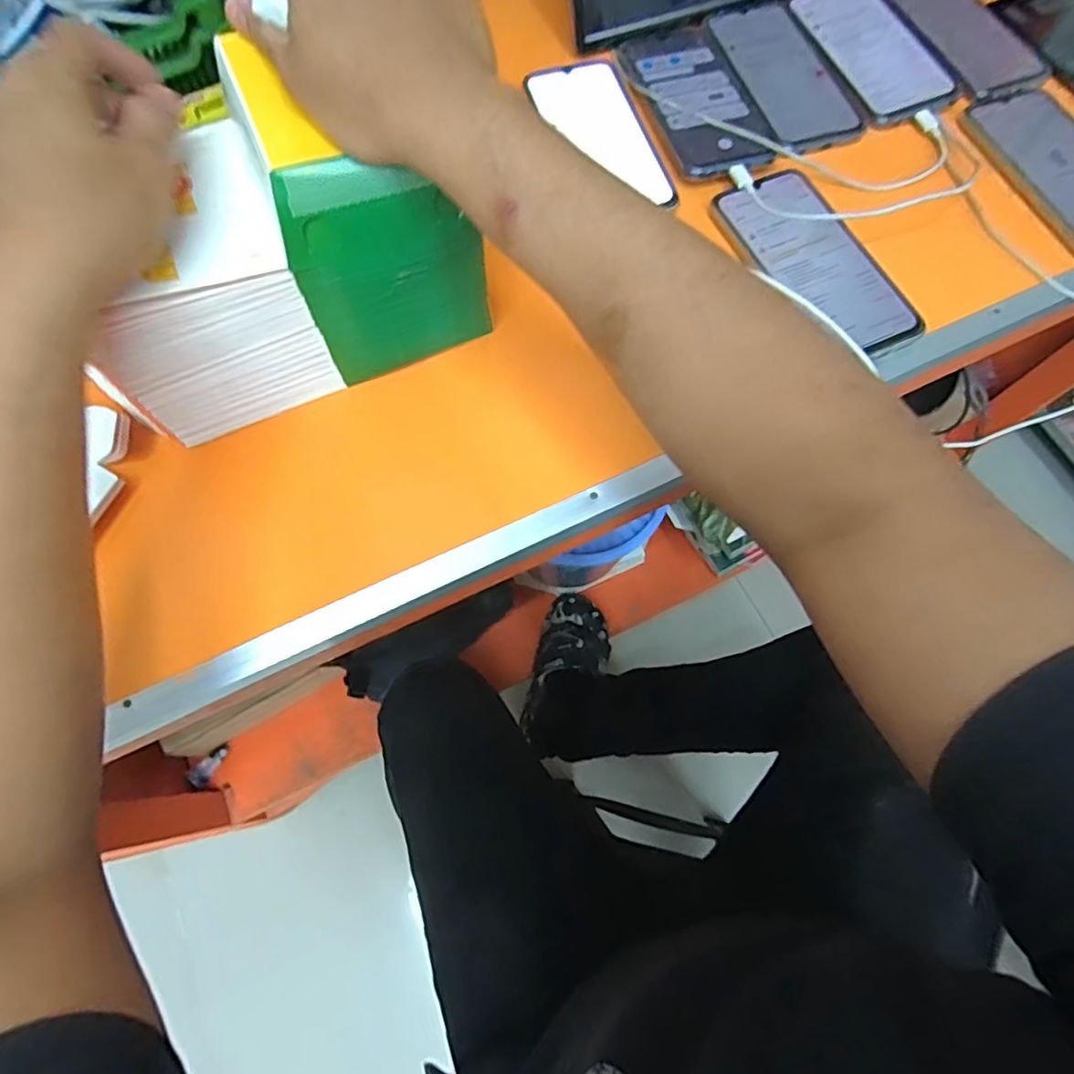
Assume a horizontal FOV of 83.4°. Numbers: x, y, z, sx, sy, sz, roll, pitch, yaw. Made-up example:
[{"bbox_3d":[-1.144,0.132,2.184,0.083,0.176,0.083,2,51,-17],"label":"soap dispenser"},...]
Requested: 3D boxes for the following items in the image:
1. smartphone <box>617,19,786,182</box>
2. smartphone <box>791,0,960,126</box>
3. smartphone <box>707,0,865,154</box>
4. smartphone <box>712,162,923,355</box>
[{"bbox_3d":[0.130,-0.362,0.489,0.091,0.010,0.169,-19,71,-8],"label":"smartphone"},{"bbox_3d":[0.288,-0.425,0.517,0.082,0.008,0.174,-16,71,-7],"label":"smartphone"},{"bbox_3d":[0.209,-0.393,0.509,0.083,0.009,0.169,-15,71,-7],"label":"smartphone"},{"bbox_3d":[0.201,-0.203,0.432,0.078,0.009,0.165,-24,72,-10],"label":"smartphone"}]

